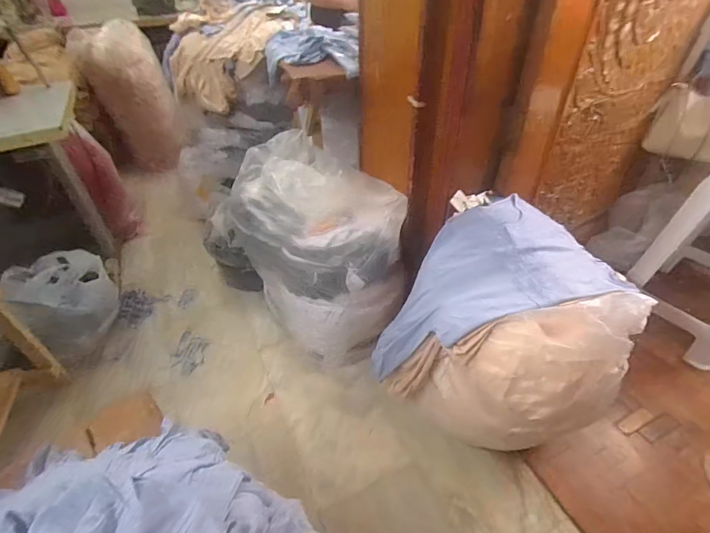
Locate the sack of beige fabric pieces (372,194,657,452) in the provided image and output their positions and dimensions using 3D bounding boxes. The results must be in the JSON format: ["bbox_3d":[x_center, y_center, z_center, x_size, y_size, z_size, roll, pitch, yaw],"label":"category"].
[{"bbox_3d":[0.408,0.178,1.102,0.554,0.507,0.508,25,48,26],"label":"sack of beige fabric pieces"}]

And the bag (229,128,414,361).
[{"bbox_3d":[-0.126,-0.051,1.328,0.349,0.584,0.559,-32,50,-30],"label":"bag"}]

